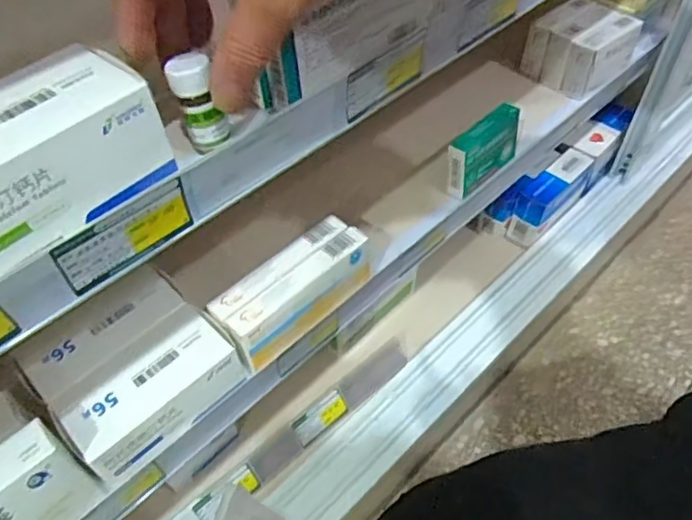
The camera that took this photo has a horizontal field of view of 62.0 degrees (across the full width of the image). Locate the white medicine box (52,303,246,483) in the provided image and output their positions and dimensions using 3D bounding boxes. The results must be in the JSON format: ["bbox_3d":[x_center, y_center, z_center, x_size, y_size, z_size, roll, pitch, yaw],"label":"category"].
[{"bbox_3d":[-0.144,0.096,0.430,0.123,0.042,0.063,-38,59,-25],"label":"white medicine box"}]

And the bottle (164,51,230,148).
[{"bbox_3d":[-0.074,-0.080,0.293,0.021,0.044,0.016,-11,44,1],"label":"bottle"}]

